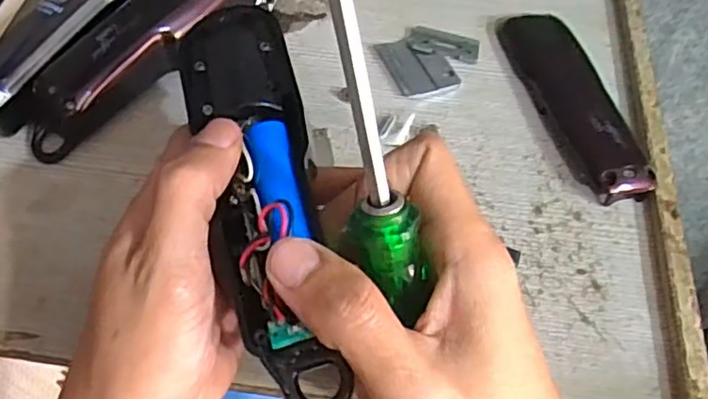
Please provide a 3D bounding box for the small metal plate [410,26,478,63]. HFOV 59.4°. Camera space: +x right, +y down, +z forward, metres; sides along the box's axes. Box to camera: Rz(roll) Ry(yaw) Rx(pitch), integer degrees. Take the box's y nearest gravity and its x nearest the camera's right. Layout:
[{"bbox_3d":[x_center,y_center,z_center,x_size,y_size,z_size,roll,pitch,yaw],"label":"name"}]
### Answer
[{"bbox_3d":[0.057,-0.098,0.392,0.043,0.005,0.022,11,55,5],"label":"small metal plate"}]

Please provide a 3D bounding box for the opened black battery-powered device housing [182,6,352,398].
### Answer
[{"bbox_3d":[-0.036,-0.006,0.235,0.042,0.023,0.165,-9,67,-9],"label":"opened black battery-powered device housing"}]

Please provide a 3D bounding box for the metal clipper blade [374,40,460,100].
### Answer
[{"bbox_3d":[0.039,-0.080,0.373,0.038,0.004,0.046,-18,57,-15],"label":"metal clipper blade"}]

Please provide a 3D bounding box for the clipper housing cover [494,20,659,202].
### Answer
[{"bbox_3d":[0.125,-0.060,0.357,0.040,0.019,0.140,-10,56,-10],"label":"clipper housing cover"}]

